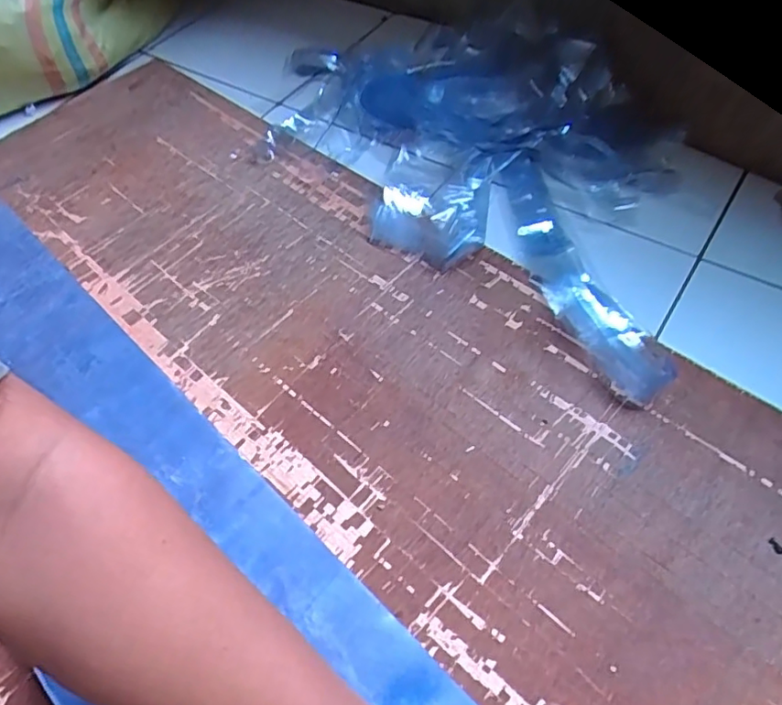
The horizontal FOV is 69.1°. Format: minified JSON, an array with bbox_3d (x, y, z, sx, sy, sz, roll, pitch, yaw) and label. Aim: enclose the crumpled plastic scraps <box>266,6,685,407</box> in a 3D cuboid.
[{"bbox_3d":[0.111,-0.245,0.680,0.337,0.080,0.637,-38,62,-18],"label":"crumpled plastic scraps"}]

